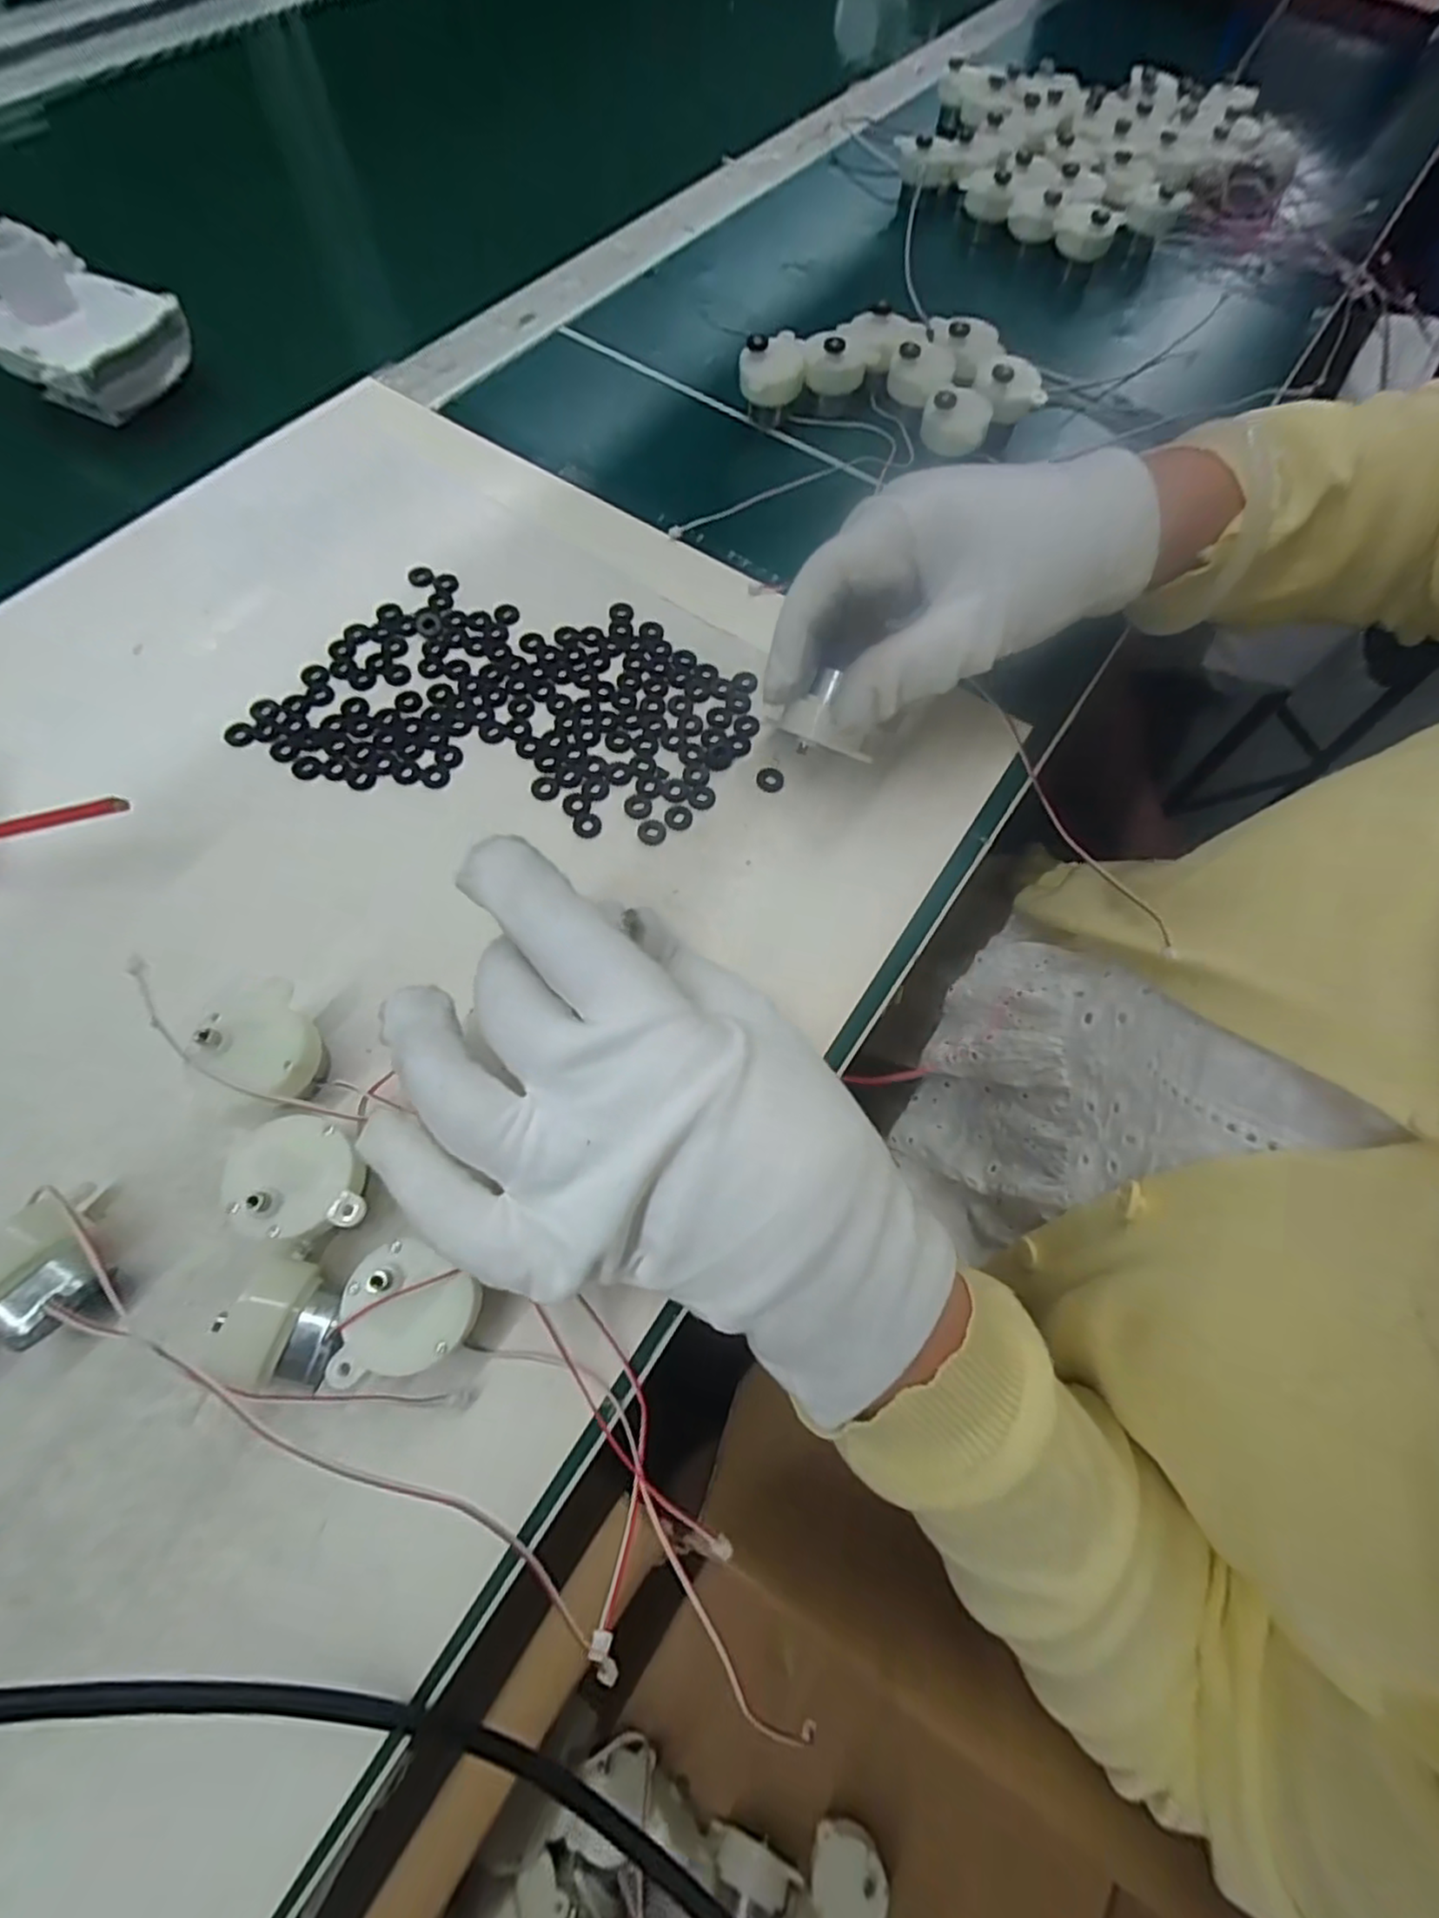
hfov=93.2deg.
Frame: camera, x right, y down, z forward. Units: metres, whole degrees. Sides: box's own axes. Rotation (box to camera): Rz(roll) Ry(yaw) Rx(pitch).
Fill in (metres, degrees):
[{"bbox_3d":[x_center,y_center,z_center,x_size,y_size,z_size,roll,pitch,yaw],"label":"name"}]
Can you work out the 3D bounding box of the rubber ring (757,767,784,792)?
[{"bbox_3d":[0.020,-0.071,0.268,0.011,0.004,0.011,1,68,-3],"label":"rubber ring"}]

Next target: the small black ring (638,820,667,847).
[{"bbox_3d":[-0.026,-0.049,0.258,0.011,0.004,0.010,1,68,-3],"label":"small black ring"}]

